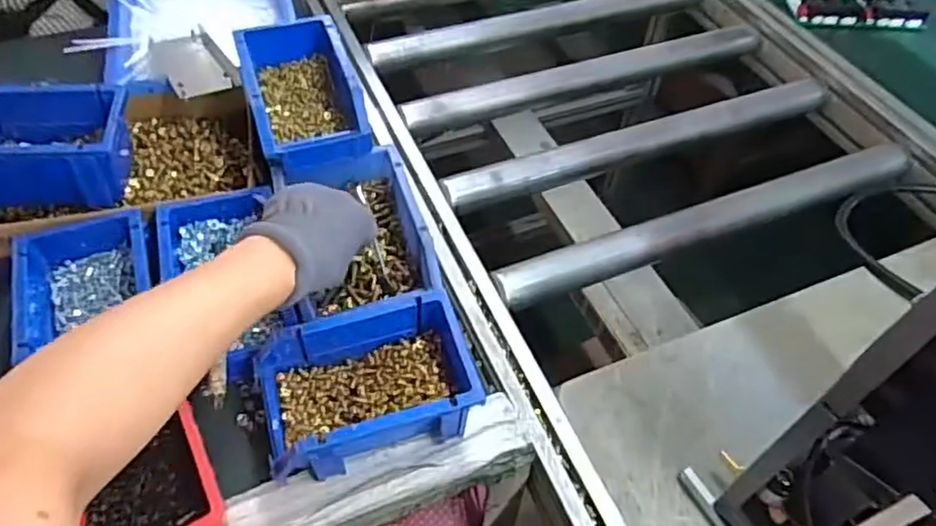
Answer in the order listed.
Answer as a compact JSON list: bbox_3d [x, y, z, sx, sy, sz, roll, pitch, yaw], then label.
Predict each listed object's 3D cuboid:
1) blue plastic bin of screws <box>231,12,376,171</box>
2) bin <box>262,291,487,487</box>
[{"bbox_3d":[-0.163,-0.170,0.624,0.101,0.056,0.170,-15,54,-14],"label":"blue plastic bin of screws"},{"bbox_3d":[-0.079,0.097,0.499,0.158,0.073,0.110,-16,54,-15],"label":"bin"}]

